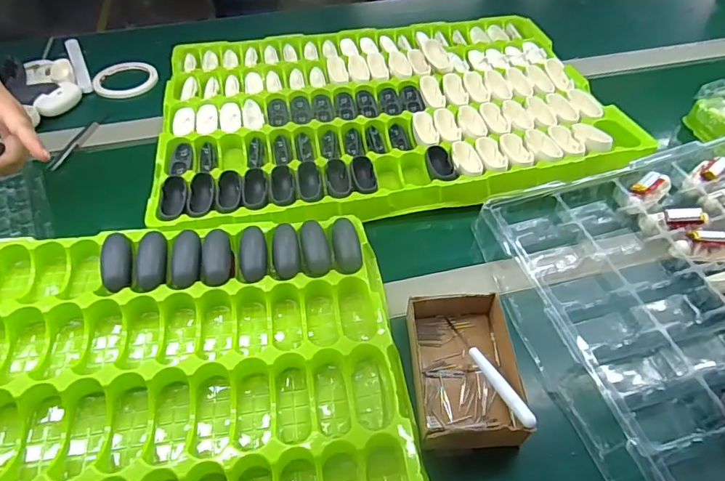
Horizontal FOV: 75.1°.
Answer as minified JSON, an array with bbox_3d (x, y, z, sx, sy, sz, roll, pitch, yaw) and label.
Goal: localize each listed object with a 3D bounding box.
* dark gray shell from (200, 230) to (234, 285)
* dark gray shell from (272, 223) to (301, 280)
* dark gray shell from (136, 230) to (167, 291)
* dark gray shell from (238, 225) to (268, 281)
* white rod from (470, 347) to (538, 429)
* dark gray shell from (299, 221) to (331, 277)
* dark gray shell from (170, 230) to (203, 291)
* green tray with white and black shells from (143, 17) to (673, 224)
[{"bbox_3d":[-0.140,0.016,0.451,0.028,0.022,0.062,-11,50,-9],"label":"dark gray shell"},{"bbox_3d":[-0.075,0.007,0.462,0.027,0.015,0.065,-10,50,-8],"label":"dark gray shell"},{"bbox_3d":[-0.197,0.015,0.438,0.022,0.020,0.061,-5,60,-3],"label":"dark gray shell"},{"bbox_3d":[-0.106,0.010,0.454,0.024,0.021,0.061,-8,50,-7],"label":"dark gray shell"},{"bbox_3d":[0.107,0.111,0.368,0.011,0.008,0.080,-17,35,-14],"label":"white rod"},{"bbox_3d":[-0.047,0.005,0.464,0.026,0.015,0.064,-9,50,-8],"label":"dark gray shell"},{"bbox_3d":[-0.166,0.015,0.441,0.025,0.016,0.060,-5,60,-3],"label":"dark gray shell"},{"bbox_3d":[0.026,-0.185,0.654,0.579,0.042,0.404,-8,50,-6],"label":"green tray with white and black shells"}]

